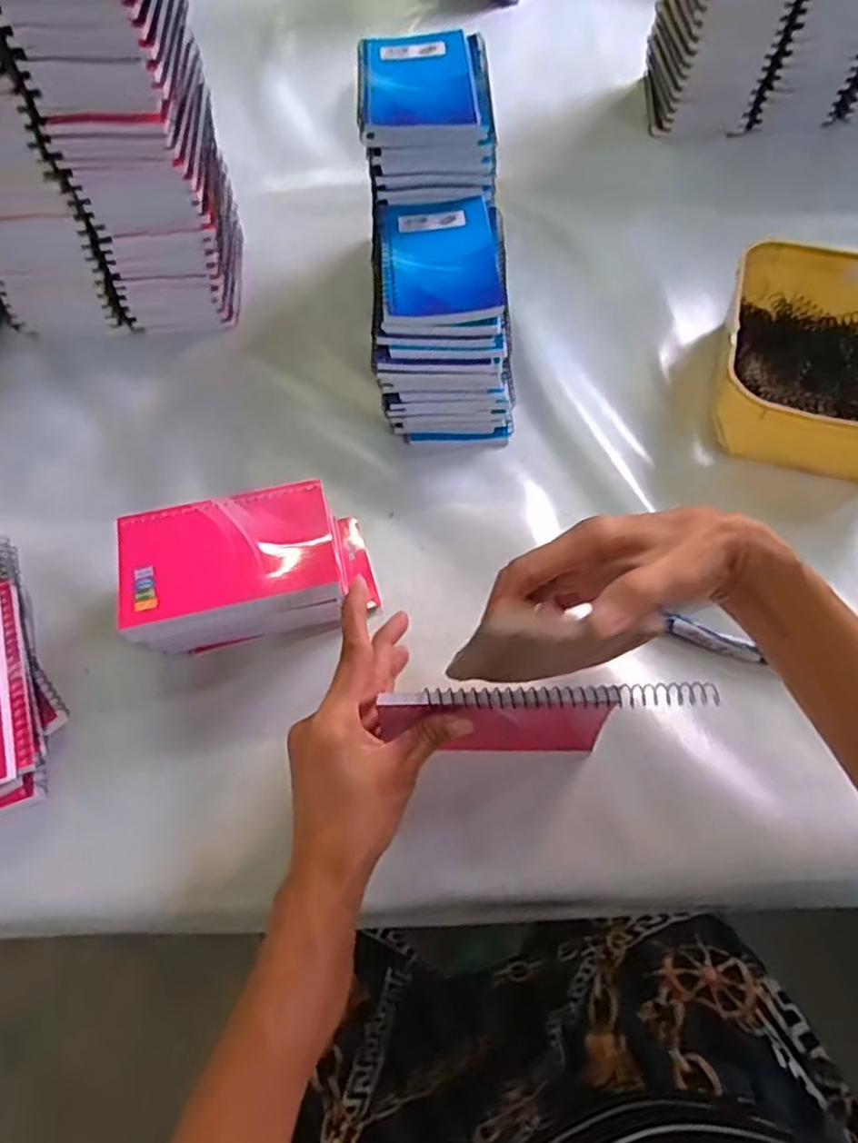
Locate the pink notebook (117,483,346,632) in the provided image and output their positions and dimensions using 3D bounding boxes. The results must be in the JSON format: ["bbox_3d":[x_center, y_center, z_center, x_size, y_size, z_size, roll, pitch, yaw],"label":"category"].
[{"bbox_3d":[-0.125,-0.014,0.426,0.128,0.011,0.075,-14,61,-8],"label":"pink notebook"}]

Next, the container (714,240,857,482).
[{"bbox_3d":[0.314,-0.171,0.549,0.151,0.066,0.197,15,63,9],"label":"container"}]

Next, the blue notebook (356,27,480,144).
[{"bbox_3d":[-0.010,-0.367,0.514,0.085,0.012,0.120,-3,60,-2],"label":"blue notebook"}]

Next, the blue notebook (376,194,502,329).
[{"bbox_3d":[0.007,-0.228,0.497,0.081,0.008,0.130,-3,60,-1],"label":"blue notebook"}]

